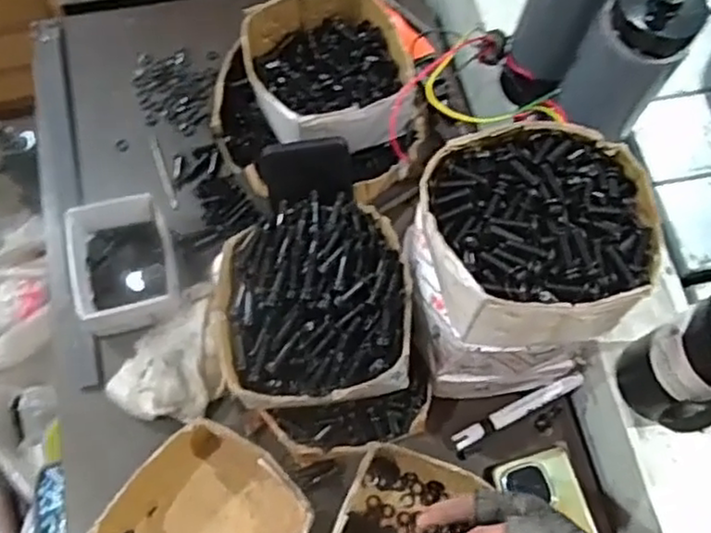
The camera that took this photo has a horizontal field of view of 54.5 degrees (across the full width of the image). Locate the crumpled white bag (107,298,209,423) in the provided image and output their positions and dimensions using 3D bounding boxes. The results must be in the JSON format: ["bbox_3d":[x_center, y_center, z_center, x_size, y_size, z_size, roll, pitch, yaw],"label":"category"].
[{"bbox_3d":[-0.187,0.093,0.669,0.095,0.044,0.113,-1,69,-2],"label":"crumpled white bag"}]

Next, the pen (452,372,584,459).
[{"bbox_3d":[0.158,0.140,0.669,0.141,0.019,0.019,-26,72,-12],"label":"pen"}]

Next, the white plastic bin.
[{"bbox_3d":[-0.231,-0.001,0.694,0.101,0.056,0.125,-9,69,-6],"label":"white plastic bin"}]

